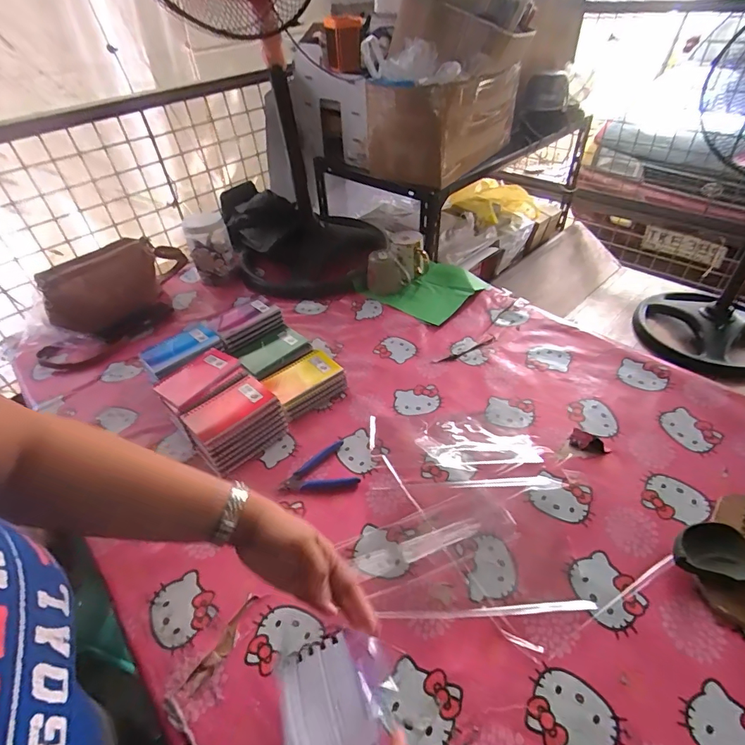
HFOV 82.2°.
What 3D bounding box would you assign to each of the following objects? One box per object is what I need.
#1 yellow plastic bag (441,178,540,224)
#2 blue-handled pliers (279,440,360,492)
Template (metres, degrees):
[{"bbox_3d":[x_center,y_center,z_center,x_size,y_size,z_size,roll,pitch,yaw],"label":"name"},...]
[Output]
[{"bbox_3d":[0.419,-0.597,1.475,0.273,0.104,0.210,-23,45,-18],"label":"yellow plastic bag"},{"bbox_3d":[-0.088,0.157,0.667,0.112,0.007,0.087,-19,44,-14],"label":"blue-handled pliers"}]

